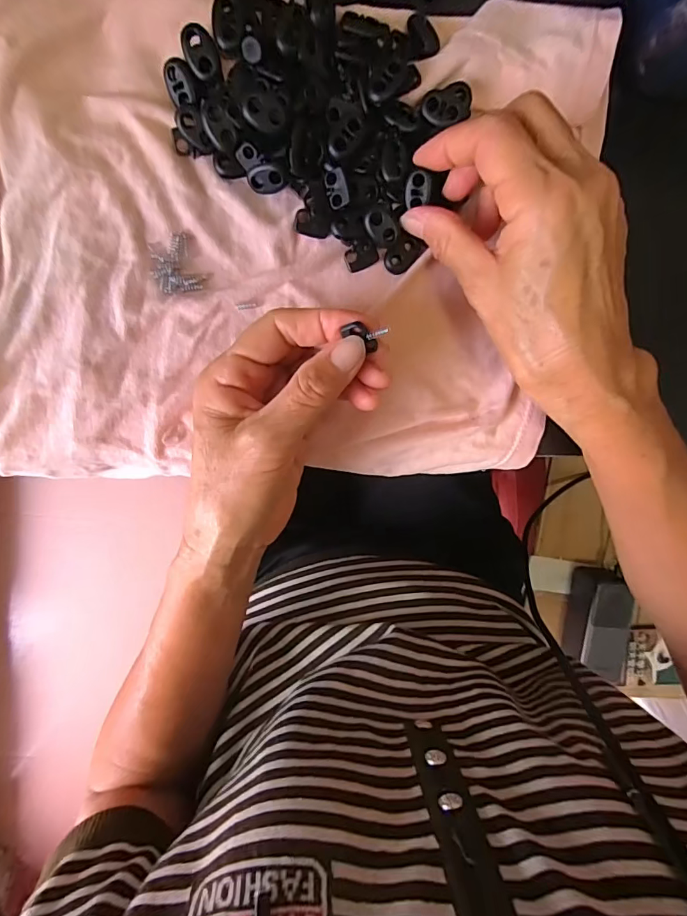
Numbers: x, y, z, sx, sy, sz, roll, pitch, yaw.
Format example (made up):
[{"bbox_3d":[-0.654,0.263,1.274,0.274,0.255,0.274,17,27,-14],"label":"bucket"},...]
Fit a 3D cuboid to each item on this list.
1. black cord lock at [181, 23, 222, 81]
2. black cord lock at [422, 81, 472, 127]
[{"bbox_3d":[-0.066,-0.190,0.210,0.014,0.007,0.022,-19,100,-2],"label":"black cord lock"},{"bbox_3d":[0.053,-0.175,0.219,0.026,0.005,0.019,-22,100,-1],"label":"black cord lock"}]

